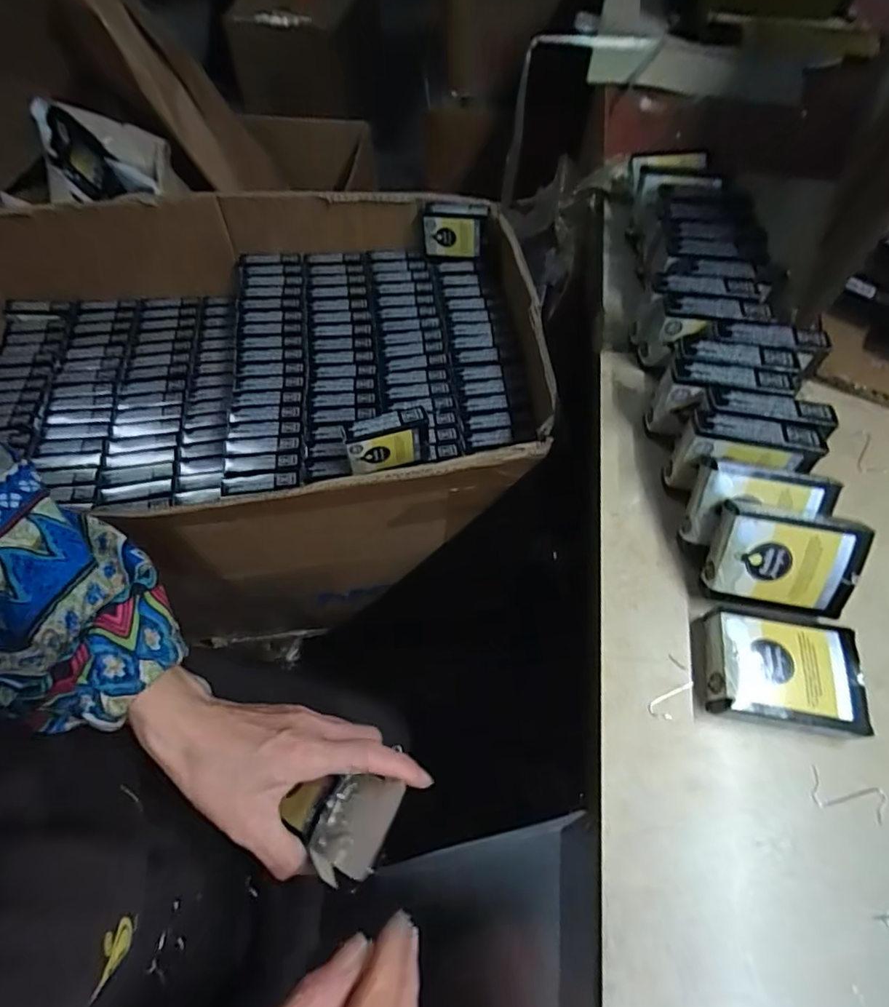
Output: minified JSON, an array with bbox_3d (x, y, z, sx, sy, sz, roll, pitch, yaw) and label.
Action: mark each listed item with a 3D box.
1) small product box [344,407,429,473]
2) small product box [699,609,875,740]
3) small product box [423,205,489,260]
[{"bbox_3d":[-0.049,-0.050,0.471,0.070,0.060,0.021,-15,61,-9],"label":"small product box"},{"bbox_3d":[0.180,0.092,0.293,0.076,0.022,0.056,9,60,4],"label":"small product box"},{"bbox_3d":[0.010,-0.307,0.612,0.067,0.054,0.024,1,60,0],"label":"small product box"}]

